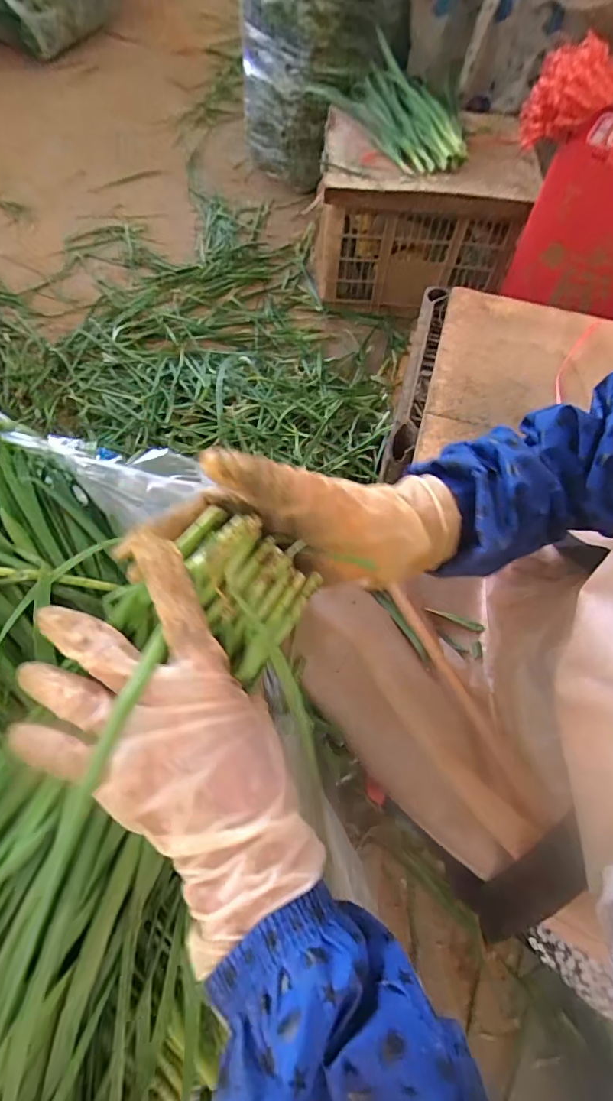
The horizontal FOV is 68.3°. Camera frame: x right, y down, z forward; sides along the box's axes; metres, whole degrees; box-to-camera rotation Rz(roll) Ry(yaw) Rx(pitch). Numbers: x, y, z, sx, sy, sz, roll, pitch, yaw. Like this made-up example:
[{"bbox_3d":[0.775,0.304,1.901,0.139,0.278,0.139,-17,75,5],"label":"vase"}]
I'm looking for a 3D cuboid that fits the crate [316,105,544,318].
[{"bbox_3d":[0.244,-0.751,1.033,0.417,0.270,0.282,4,65,-1],"label":"crate"}]

